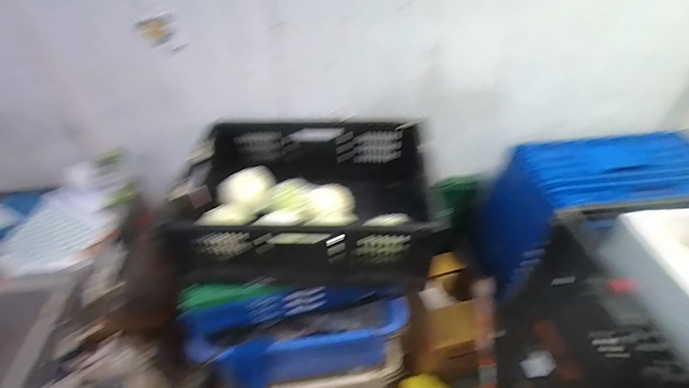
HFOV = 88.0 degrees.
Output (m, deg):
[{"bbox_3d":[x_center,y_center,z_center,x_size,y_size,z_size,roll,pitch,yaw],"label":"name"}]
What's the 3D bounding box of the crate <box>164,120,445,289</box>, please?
[{"bbox_3d":[-0.085,0.019,0.931,0.592,0.230,0.411,-1,41,2],"label":"crate"}]

